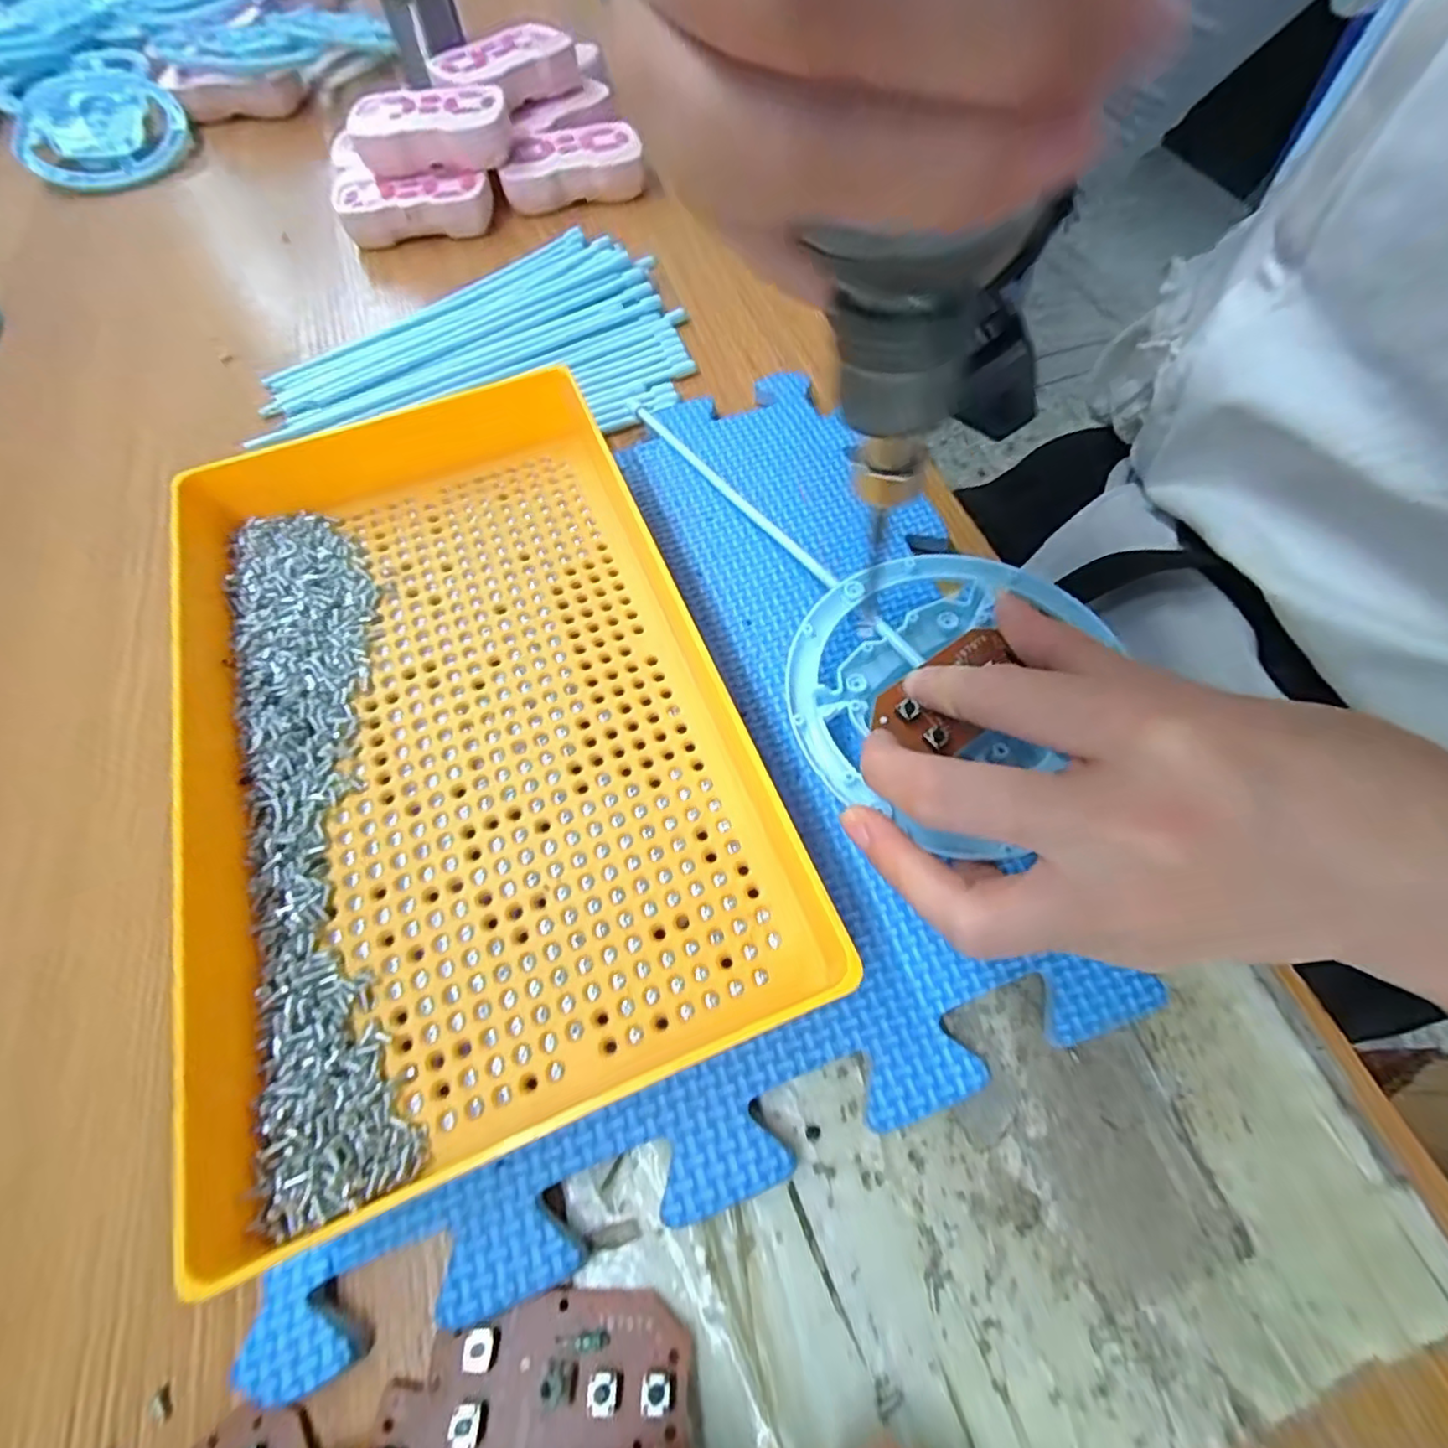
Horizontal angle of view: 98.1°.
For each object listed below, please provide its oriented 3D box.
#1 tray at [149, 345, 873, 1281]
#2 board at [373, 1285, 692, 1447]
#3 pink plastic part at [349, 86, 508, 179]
[{"bbox_3d":[-0.083,-0.005,0.199,0.163,0.038,0.243,-20,65,-9],"label":"tray"},{"bbox_3d":[-0.043,0.148,0.141,0.069,0.008,0.028,-2,63,0],"label":"board"},{"bbox_3d":[-0.172,-0.349,0.371,0.088,0.026,0.053,-14,64,-6],"label":"pink plastic part"}]

